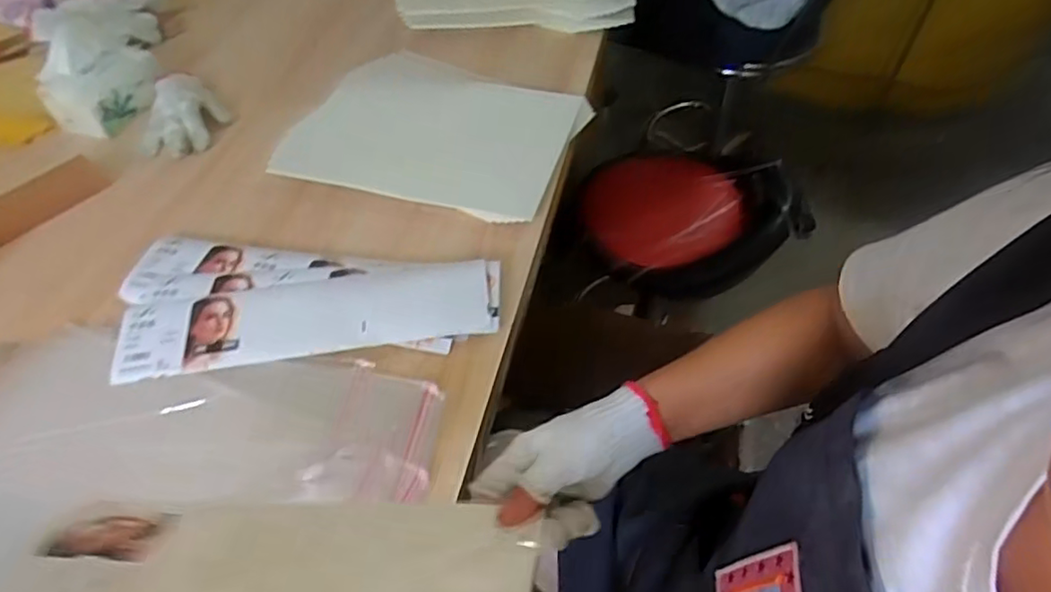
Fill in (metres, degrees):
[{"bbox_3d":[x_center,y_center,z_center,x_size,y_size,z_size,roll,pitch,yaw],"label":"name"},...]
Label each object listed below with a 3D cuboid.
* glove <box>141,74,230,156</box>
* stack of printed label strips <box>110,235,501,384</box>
[{"bbox_3d":[-0.525,-0.276,0.916,0.120,0.035,0.183,-32,56,-21],"label":"glove"},{"bbox_3d":[-0.244,-0.003,0.685,0.422,0.016,0.179,-3,51,1],"label":"stack of printed label strips"}]

